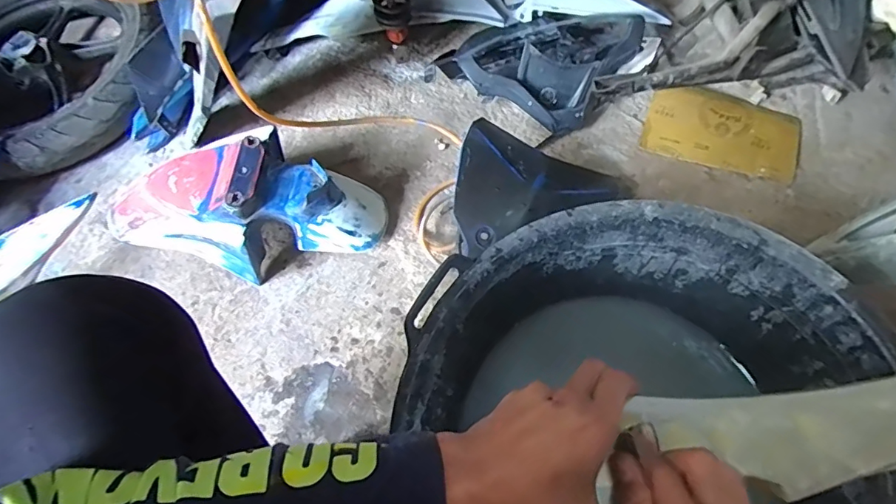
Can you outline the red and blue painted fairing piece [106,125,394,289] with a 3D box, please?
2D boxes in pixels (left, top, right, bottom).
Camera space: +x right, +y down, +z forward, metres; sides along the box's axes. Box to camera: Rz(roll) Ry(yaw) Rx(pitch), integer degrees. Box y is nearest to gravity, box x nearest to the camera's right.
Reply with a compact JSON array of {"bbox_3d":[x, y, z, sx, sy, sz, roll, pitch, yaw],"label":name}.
[{"bbox_3d":[-0.299,-0.072,0.731,0.382,0.160,0.191,15,66,10],"label":"red and blue painted fairing piece"}]

